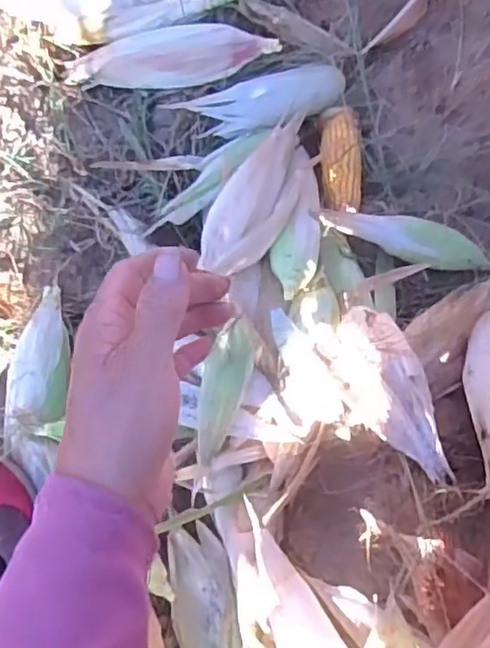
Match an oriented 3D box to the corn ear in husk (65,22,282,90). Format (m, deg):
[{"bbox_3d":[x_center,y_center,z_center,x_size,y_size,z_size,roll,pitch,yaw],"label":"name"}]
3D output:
[{"bbox_3d":[-0.099,-0.352,0.852,0.282,0.063,0.071,0,73,3],"label":"corn ear in husk"}]

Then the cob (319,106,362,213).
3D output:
[{"bbox_3d":[0.128,-0.221,0.866,0.053,0.044,0.172,-2,73,2],"label":"cob"}]

